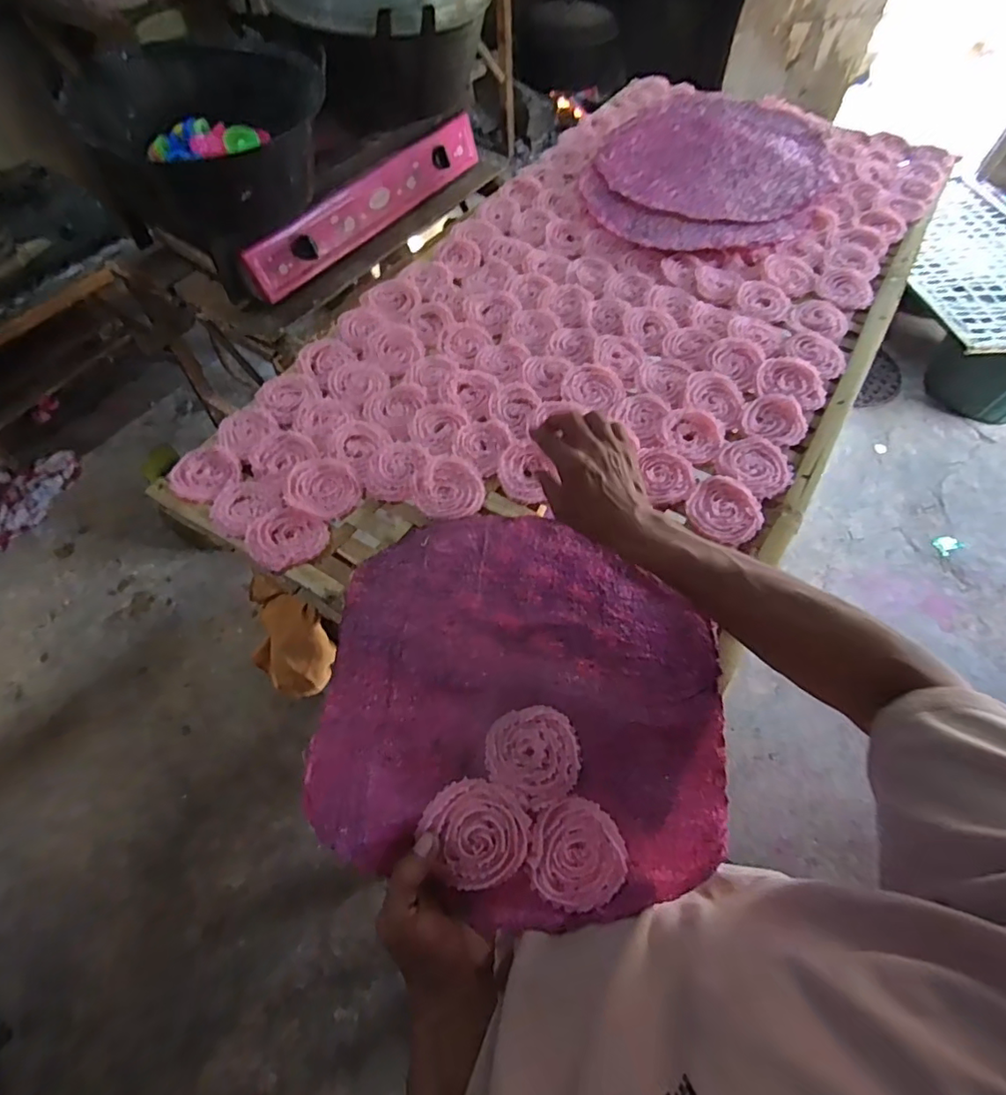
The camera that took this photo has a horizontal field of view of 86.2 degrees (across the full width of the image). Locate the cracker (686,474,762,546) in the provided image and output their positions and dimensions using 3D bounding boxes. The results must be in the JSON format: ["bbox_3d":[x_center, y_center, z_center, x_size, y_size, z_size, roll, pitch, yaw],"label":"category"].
[{"bbox_3d":[0.234,-0.041,0.565,0.072,0.009,0.075,0,61,-1],"label":"cracker"}]

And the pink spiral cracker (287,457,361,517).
[{"bbox_3d":[-0.200,-0.068,0.596,0.084,0.006,0.072,20,62,10],"label":"pink spiral cracker"}]

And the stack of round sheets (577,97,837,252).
[{"bbox_3d":[0.339,-0.626,0.884,0.359,0.018,0.466,32,65,16],"label":"stack of round sheets"}]

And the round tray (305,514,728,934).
[{"bbox_3d":[0.014,0.115,0.459,0.326,0.056,0.334,4,63,2],"label":"round tray"}]

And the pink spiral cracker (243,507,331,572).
[{"bbox_3d":[-0.225,-0.013,0.562,0.077,0.018,0.075,0,61,-1],"label":"pink spiral cracker"}]

